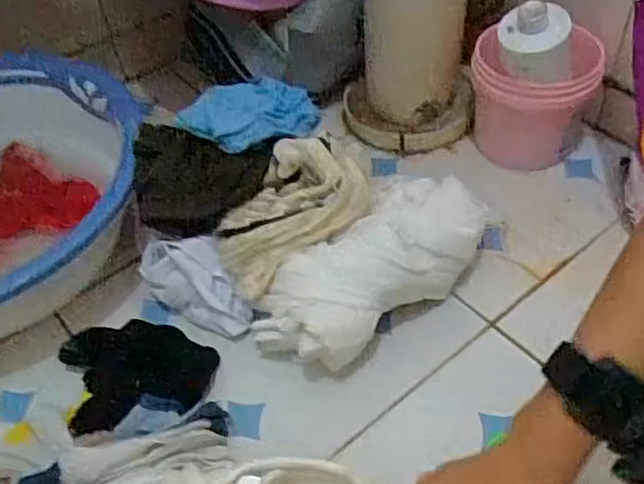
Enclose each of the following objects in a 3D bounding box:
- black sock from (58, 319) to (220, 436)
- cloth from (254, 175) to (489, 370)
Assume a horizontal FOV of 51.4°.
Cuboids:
[{"bbox_3d":[-0.165,0.112,0.577,0.137,0.038,0.104,-4,49,3],"label":"black sock"},{"bbox_3d":[0.048,0.027,0.592,0.225,0.100,0.086,-33,53,-23],"label":"cloth"}]

